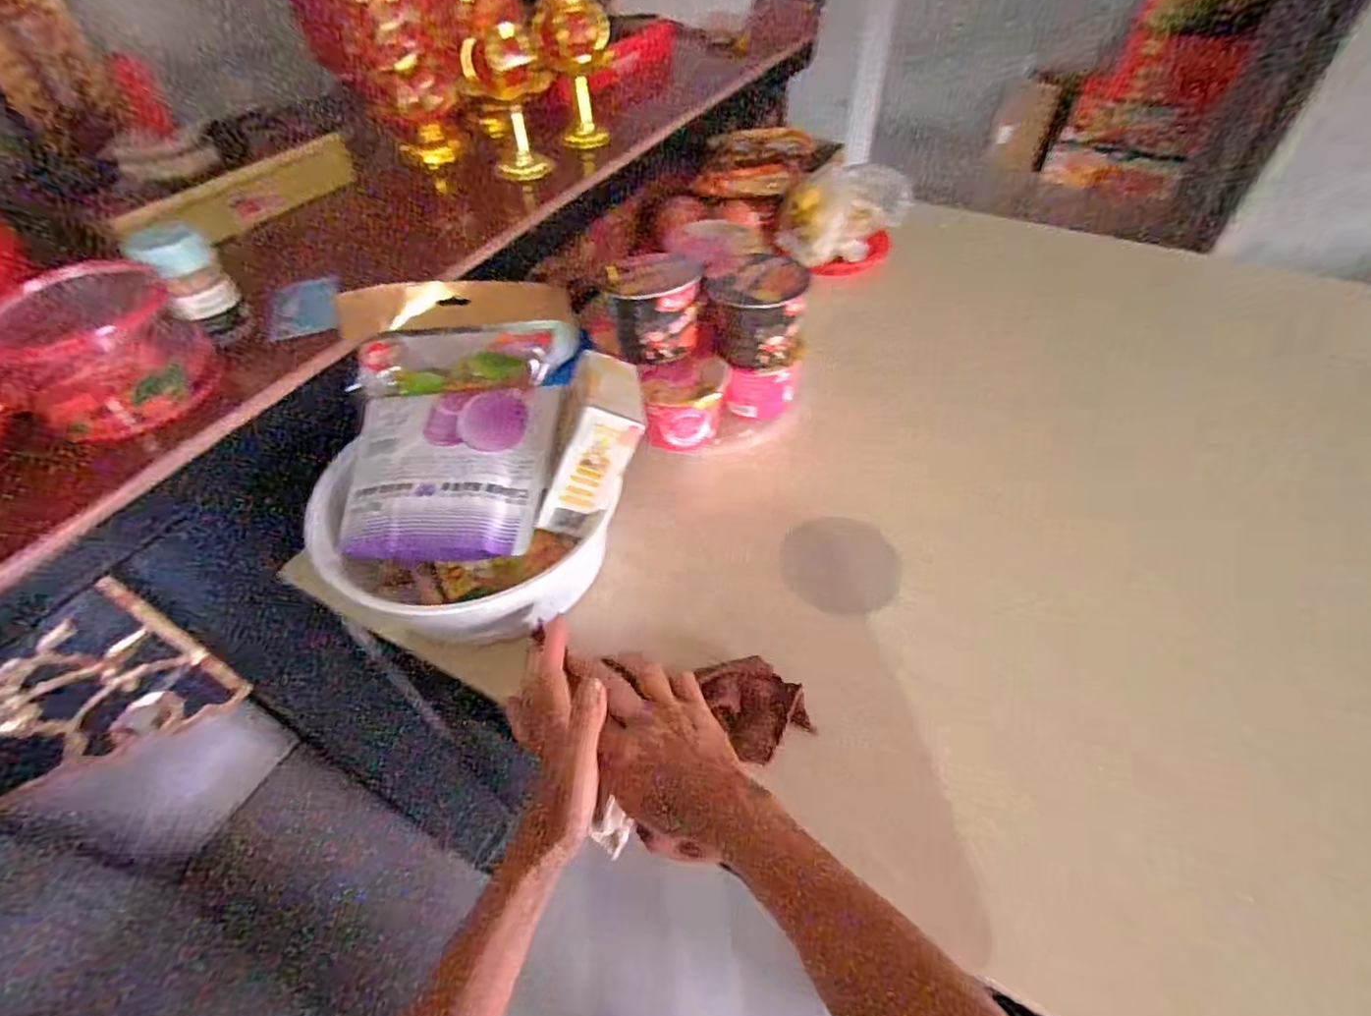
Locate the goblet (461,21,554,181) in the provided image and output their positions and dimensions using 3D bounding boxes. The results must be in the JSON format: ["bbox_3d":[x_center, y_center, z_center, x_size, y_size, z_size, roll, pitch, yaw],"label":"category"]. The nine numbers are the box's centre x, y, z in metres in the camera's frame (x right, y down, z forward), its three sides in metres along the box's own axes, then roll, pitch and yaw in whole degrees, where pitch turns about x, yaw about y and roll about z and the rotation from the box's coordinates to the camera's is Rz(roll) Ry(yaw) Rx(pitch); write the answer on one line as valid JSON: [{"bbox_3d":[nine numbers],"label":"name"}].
[{"bbox_3d":[-0.190,-0.446,0.682,0.083,0.140,0.073,-8,50,-5],"label":"goblet"}]

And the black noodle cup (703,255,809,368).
[{"bbox_3d":[0.074,-0.195,0.605,0.086,0.079,0.096,11,51,11],"label":"black noodle cup"}]

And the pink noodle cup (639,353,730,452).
[{"bbox_3d":[0.000,-0.110,0.616,0.089,0.071,0.085,-1,50,1],"label":"pink noodle cup"}]

